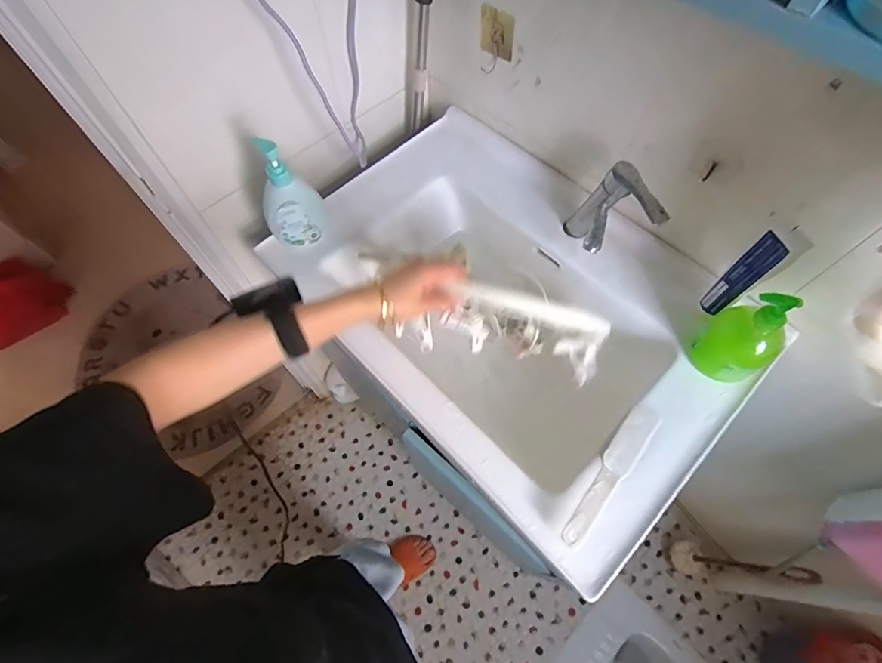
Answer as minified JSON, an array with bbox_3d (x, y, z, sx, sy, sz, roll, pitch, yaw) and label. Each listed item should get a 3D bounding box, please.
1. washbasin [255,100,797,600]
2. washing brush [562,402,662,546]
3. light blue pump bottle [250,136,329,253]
[{"bbox_3d":[0.103,-0.032,0.736,0.458,0.184,0.710,-39,70,-17],"label":"washbasin"},{"bbox_3d":[0.216,0.179,0.555,0.037,0.028,0.210,37,70,17],"label":"washing brush"},{"bbox_3d":[-0.236,-0.221,0.658,0.085,0.199,0.090,-18,62,-7],"label":"light blue pump bottle"}]

